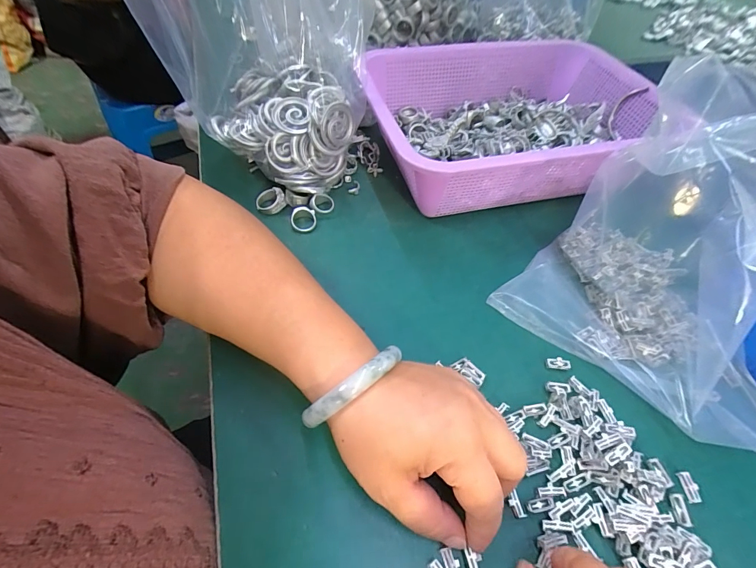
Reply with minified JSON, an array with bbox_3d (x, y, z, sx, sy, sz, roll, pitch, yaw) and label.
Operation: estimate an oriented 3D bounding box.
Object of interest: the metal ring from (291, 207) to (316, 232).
[{"bbox_3d":[-0.069,-0.061,0.344,0.026,0.006,0.026,5,72,-15],"label":"metal ring"}]

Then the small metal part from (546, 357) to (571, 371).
[{"bbox_3d":[0.133,0.059,0.271,0.017,0.005,0.008,9,53,4],"label":"small metal part"}]

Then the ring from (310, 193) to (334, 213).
[{"bbox_3d":[-0.054,-0.078,0.354,0.023,0.005,0.018,-3,92,-17],"label":"ring"}]

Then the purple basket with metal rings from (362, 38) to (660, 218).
[{"bbox_3d":[0.141,-0.176,0.397,0.316,0.084,0.220,-16,56,-14],"label":"purple basket with metal rings"}]

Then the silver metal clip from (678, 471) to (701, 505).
[{"bbox_3d":[0.190,0.124,0.224,0.006,0.006,0.016,-2,53,-2],"label":"silver metal clip"}]

